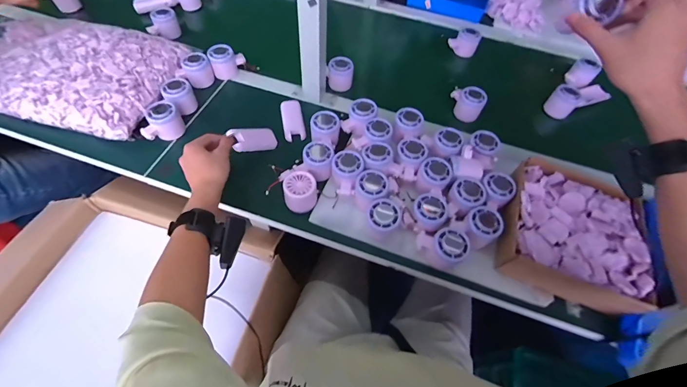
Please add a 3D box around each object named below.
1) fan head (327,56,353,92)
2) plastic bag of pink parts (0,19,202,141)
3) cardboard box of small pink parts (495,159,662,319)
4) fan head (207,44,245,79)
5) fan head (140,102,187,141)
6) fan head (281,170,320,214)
[{"bbox_3d":[-0.007,-0.272,0.731,0.058,0.056,0.048,6,58,1],"label":"fan head"},{"bbox_3d":[-0.613,-0.281,0.674,0.489,0.062,0.274,14,58,6],"label":"plastic bag of pink parts"},{"bbox_3d":[0.366,0.057,0.521,0.206,0.077,0.207,18,59,8],"label":"cardboard box of small pink parts"},{"bbox_3d":[-0.264,-0.302,0.728,0.076,0.052,0.051,-27,63,-19],"label":"fan head"},{"bbox_3d":[-0.353,-0.137,0.620,0.076,0.056,0.056,-26,63,-18],"label":"fan head"},{"bbox_3d":[-0.073,-0.002,0.551,0.057,0.054,0.050,-10,59,-9],"label":"fan head"}]

